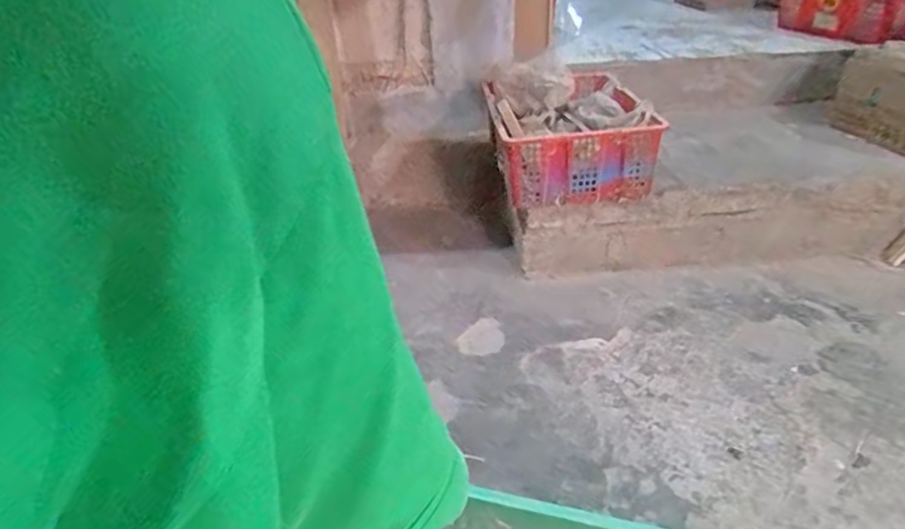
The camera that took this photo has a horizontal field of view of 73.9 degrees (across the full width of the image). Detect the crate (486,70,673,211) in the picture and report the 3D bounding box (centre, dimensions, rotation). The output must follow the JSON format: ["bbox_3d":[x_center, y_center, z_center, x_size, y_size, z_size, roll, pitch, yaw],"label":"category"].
[{"bbox_3d":[0.269,-0.323,1.464,0.337,0.171,0.474,-4,31,-1],"label":"crate"}]

